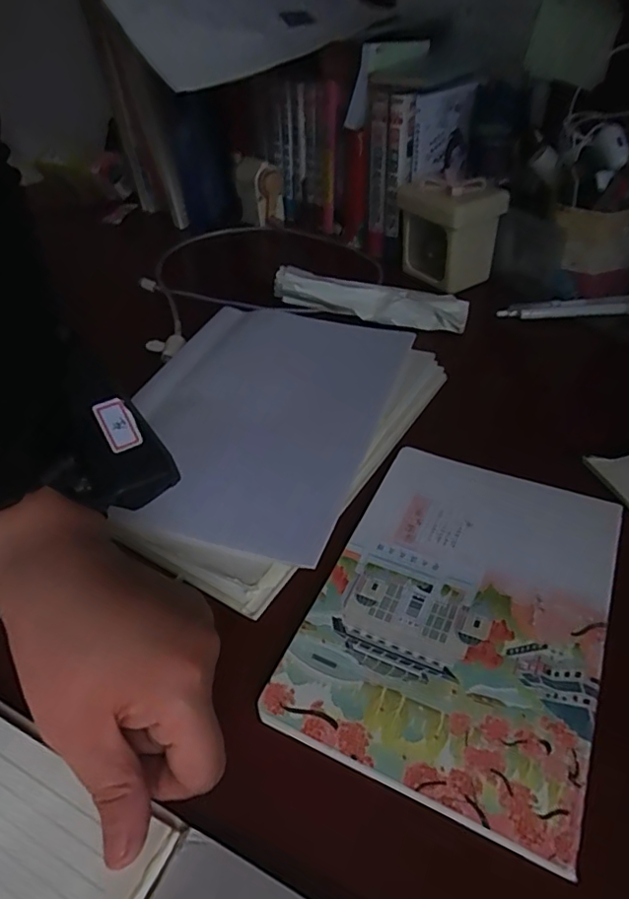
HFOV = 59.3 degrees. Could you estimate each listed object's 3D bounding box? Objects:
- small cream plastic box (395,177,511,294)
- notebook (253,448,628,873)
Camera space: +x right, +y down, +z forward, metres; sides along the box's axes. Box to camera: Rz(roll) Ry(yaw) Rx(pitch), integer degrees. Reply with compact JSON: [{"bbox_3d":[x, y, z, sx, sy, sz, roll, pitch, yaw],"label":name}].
[{"bbox_3d":[0.136,-0.223,0.560,0.067,0.084,0.094,-24,44,-18],"label":"small cream plastic box"},{"bbox_3d":[0.079,0.078,0.297,0.139,0.004,0.202,16,46,22],"label":"notebook"}]

